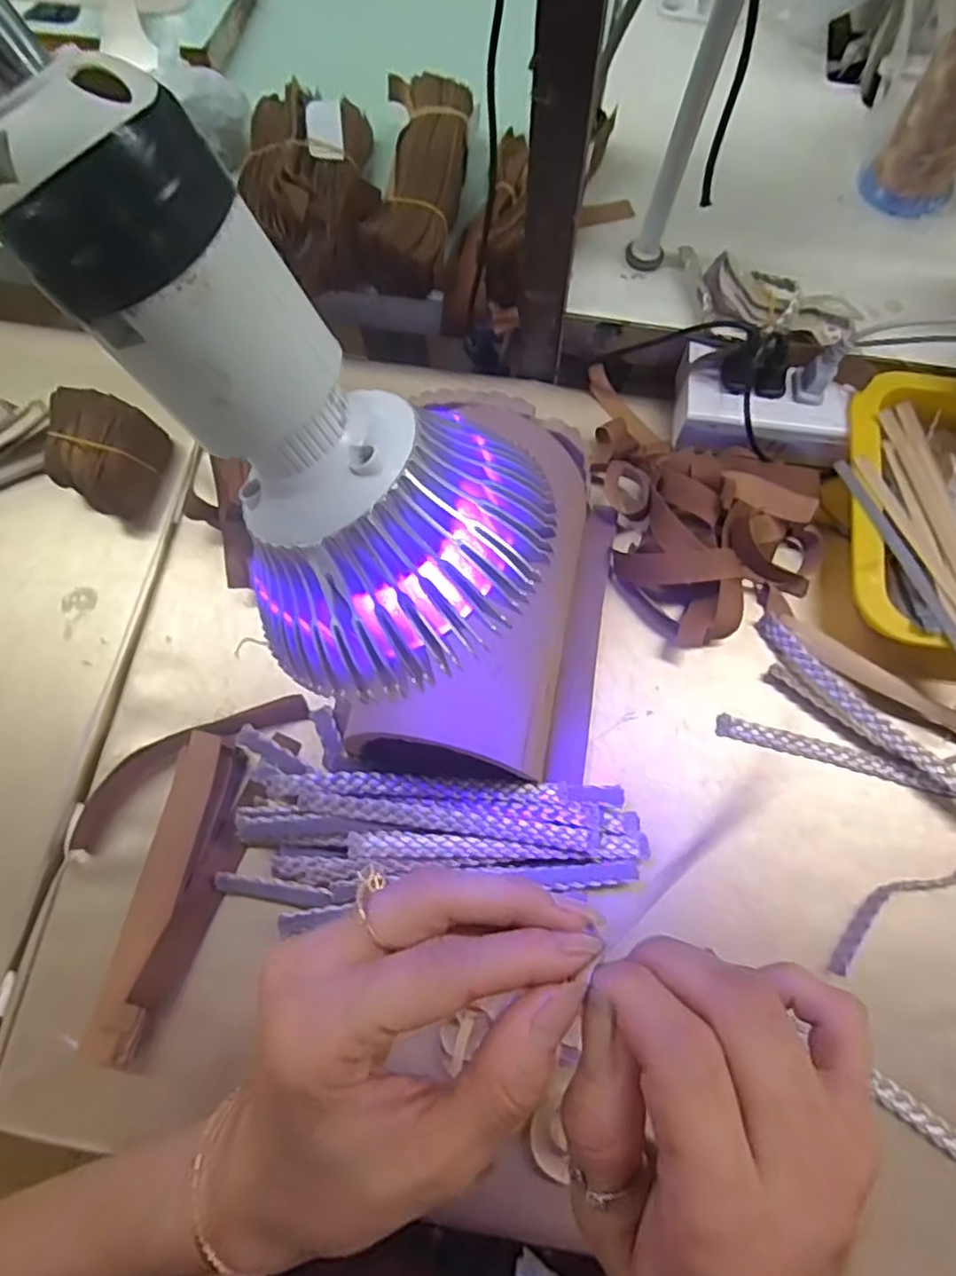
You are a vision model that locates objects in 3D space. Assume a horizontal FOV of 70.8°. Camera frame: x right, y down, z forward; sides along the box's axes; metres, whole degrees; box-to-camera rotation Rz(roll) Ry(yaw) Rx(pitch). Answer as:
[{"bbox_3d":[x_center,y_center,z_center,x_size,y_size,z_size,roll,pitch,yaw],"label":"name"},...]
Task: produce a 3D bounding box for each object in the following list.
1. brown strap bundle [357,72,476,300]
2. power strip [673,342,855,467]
[{"bbox_3d":[-0.043,-0.342,0.504,0.067,0.046,0.173,6,72,3],"label":"brown strap bundle"},{"bbox_3d":[0.199,-0.162,0.473,0.116,0.031,0.069,10,72,4],"label":"power strip"}]

